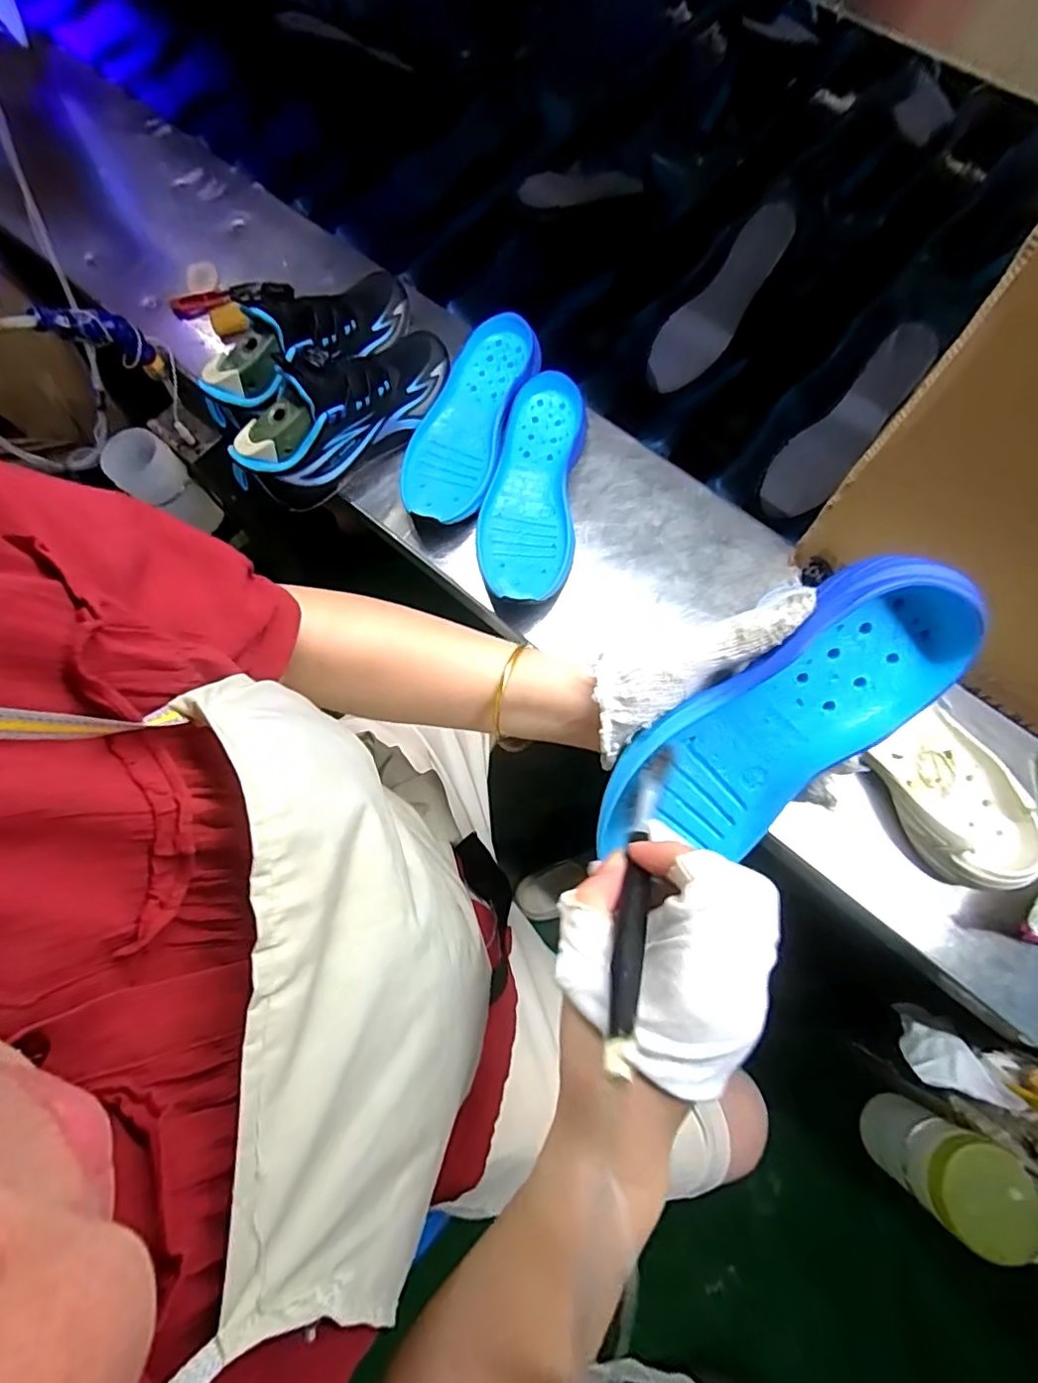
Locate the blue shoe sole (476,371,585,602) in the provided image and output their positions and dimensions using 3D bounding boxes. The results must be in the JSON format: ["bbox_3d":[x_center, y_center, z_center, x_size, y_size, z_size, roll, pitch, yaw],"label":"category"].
[{"bbox_3d":[0.012,-0.191,0.556,0.086,0.033,0.231,7,75,3],"label":"blue shoe sole"}]

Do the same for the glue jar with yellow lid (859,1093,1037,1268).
[{"bbox_3d":[0.363,0.407,0.496,0.072,0.130,0.071,0,75,1],"label":"glue jar with yellow lid"}]

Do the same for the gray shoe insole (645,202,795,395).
[{"bbox_3d":[0.219,-0.425,0.636,0.065,0.016,0.204,42,107,11],"label":"gray shoe insole"}]

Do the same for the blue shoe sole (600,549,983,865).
[{"bbox_3d":[0.135,0.016,0.311,0.077,0.045,0.199,44,106,-12],"label":"blue shoe sole"}]

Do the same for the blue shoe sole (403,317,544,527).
[{"bbox_3d":[-0.050,-0.268,0.568,0.084,0.026,0.223,20,76,7],"label":"blue shoe sole"}]

